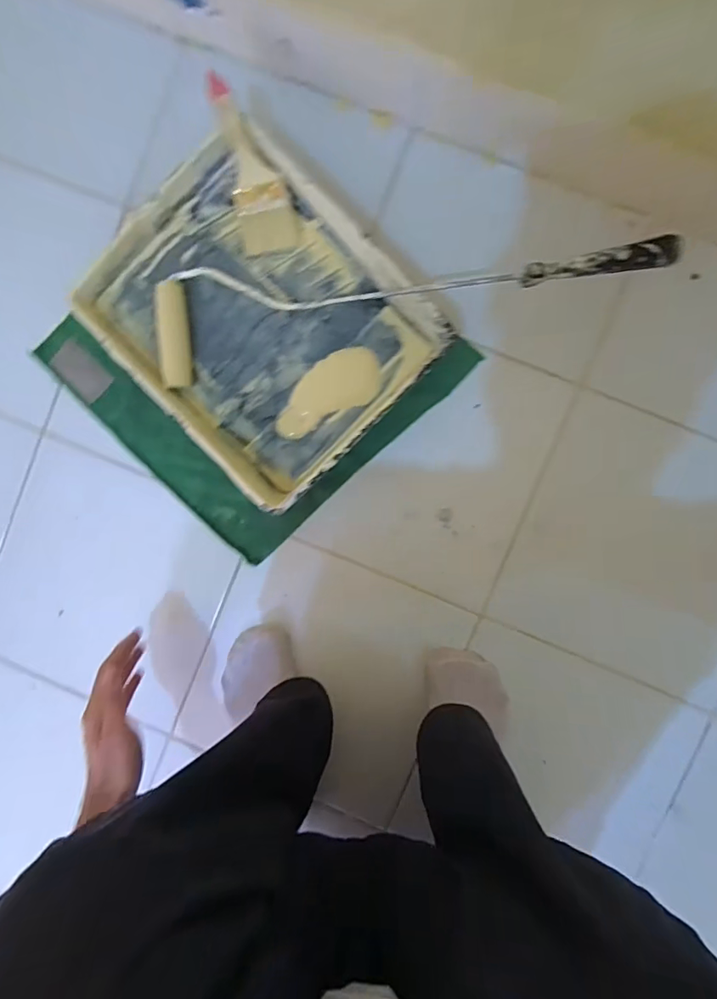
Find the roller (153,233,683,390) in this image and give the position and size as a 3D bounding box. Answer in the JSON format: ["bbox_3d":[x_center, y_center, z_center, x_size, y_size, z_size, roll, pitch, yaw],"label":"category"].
[{"bbox_3d":[0.031,-0.237,0.504,0.539,0.079,0.135,-12,96,5],"label":"roller"}]

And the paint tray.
[{"bbox_3d":[-0.106,-0.199,0.546,0.284,0.070,0.341,-43,93,7],"label":"paint tray"}]

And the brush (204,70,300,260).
[{"bbox_3d":[-0.116,-0.351,0.512,0.060,0.012,0.157,-17,115,5],"label":"brush"}]

